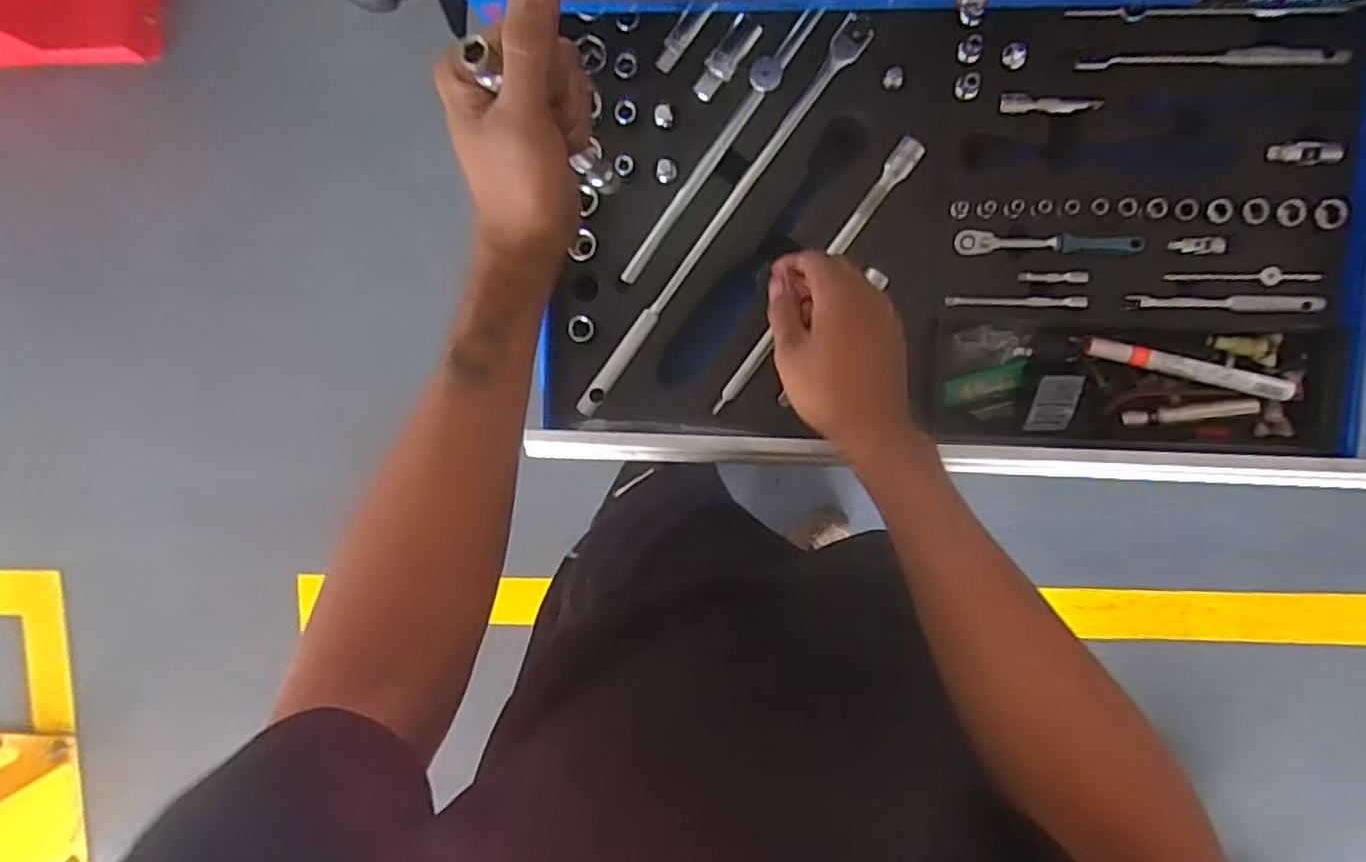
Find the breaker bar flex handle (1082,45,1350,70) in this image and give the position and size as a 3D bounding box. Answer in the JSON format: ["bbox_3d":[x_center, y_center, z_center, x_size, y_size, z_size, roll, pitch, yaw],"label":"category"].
[{"bbox_3d":[0.370,-0.265,0.489,0.175,0.014,0.017,1,96,5],"label":"breaker bar flex handle"}]

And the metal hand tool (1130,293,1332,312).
[{"bbox_3d":[0.390,-0.092,0.498,0.128,0.009,0.011,2,96,4],"label":"metal hand tool"}]

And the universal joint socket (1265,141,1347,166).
[{"bbox_3d":[0.439,-0.196,0.488,0.045,0.010,0.016,6,96,4],"label":"universal joint socket"}]

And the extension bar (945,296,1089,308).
[{"bbox_3d":[0.245,-0.095,0.512,0.099,0.007,0.007,1,96,5],"label":"extension bar"}]

